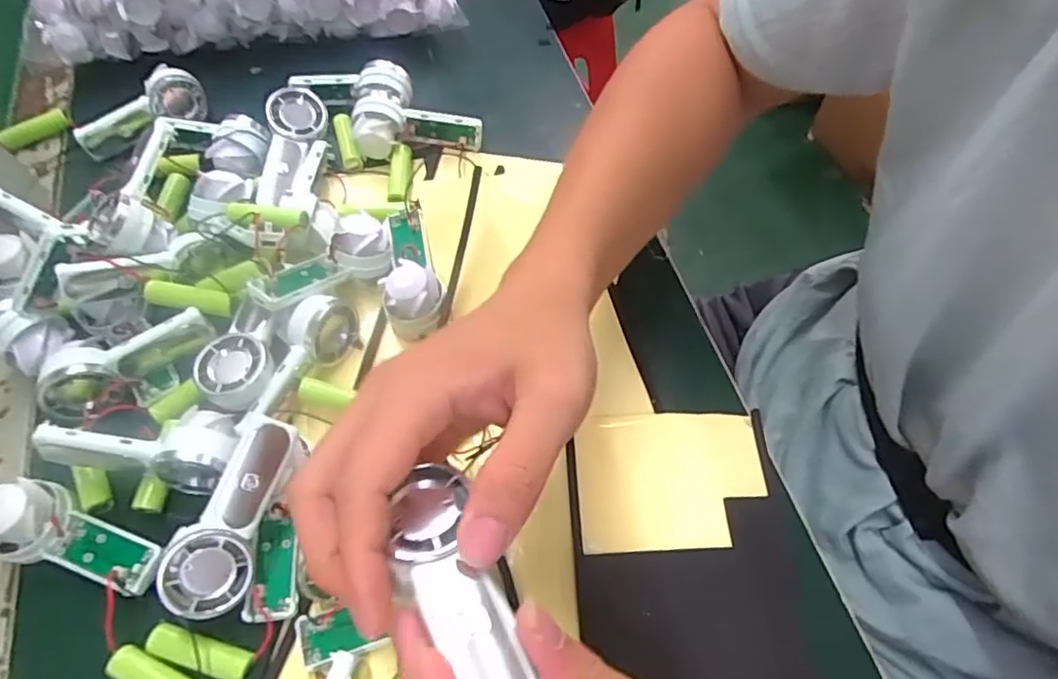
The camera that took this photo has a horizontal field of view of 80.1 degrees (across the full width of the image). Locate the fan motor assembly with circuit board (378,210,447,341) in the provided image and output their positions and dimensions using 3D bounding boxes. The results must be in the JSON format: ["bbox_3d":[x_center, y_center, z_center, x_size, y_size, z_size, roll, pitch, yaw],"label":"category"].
[{"bbox_3d":[-0.075,-0.051,0.399,0.037,0.033,0.095,-10,60,-4],"label":"fan motor assembly with circuit board"}]

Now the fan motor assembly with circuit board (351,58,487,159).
[{"bbox_3d":[-0.084,-0.169,0.471,0.094,0.042,0.066,-4,60,-1],"label":"fan motor assembly with circuit board"}]

